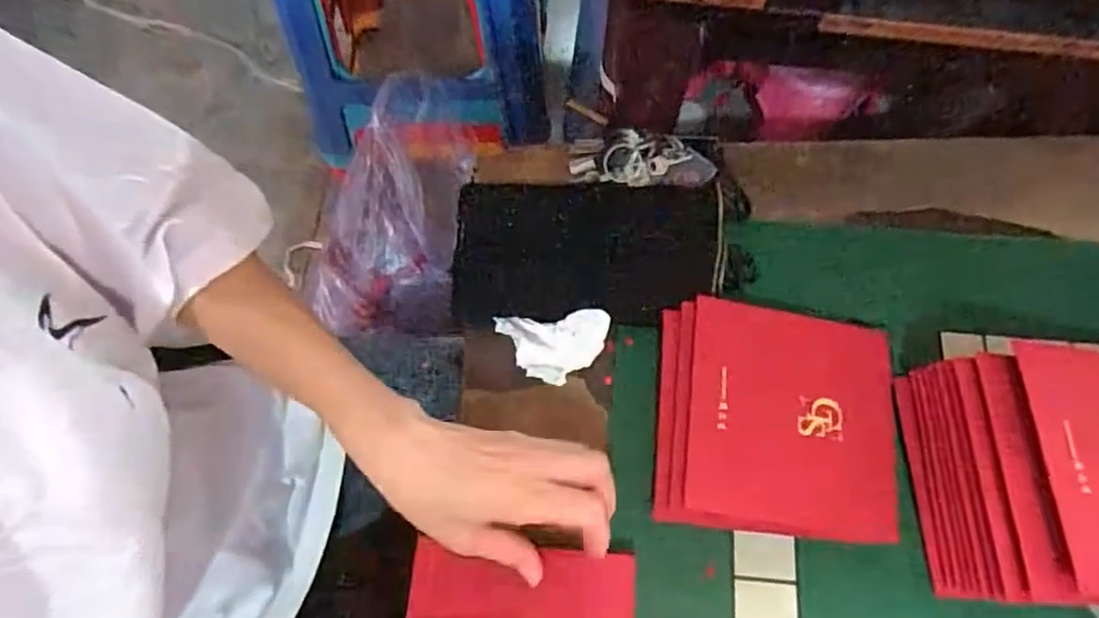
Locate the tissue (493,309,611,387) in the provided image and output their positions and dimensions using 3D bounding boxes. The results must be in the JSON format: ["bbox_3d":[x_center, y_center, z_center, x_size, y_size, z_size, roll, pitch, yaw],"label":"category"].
[{"bbox_3d":[0.002,0.026,0.467,0.078,0.022,0.046,0,70,0],"label":"tissue"}]

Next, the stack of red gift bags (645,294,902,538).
[{"bbox_3d":[0.148,0.074,0.438,0.149,0.037,0.141,6,70,2],"label":"stack of red gift bags"}]

